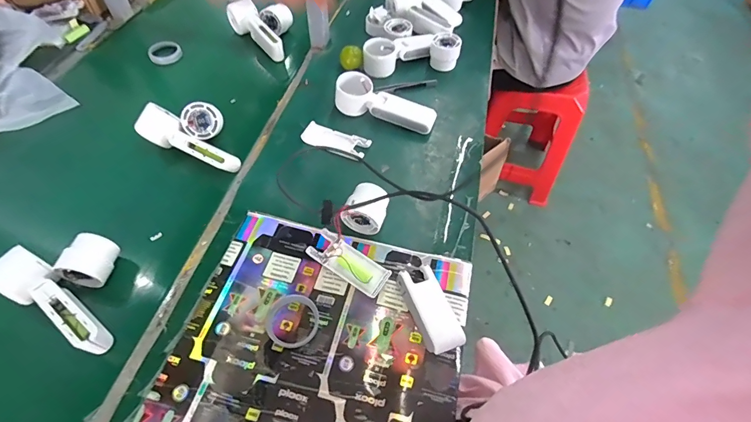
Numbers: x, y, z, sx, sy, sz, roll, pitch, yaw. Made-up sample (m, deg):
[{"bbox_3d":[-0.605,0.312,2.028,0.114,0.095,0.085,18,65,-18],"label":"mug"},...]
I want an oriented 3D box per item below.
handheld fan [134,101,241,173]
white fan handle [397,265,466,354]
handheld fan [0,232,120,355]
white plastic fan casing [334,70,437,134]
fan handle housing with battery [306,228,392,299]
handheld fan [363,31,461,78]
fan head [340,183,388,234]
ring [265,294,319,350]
[{"bbox_3d":[-0.269,-0.120,0.586,0.148,0.051,0.080,19,57,12],"label":"handheld fan"},{"bbox_3d":[0.064,0.113,0.453,0.046,0.015,0.100,-17,57,-13],"label":"white fan handle"},{"bbox_3d":[-0.342,0.080,0.449,0.149,0.045,0.103,25,58,15],"label":"handheld fan"},{"bbox_3d":[0.017,-0.175,0.629,0.166,0.055,0.051,19,56,12],"label":"white plastic fan casing"},{"bbox_3d":[-0.031,0.061,0.482,0.102,0.027,0.047,32,60,19],"label":"fan handle housing with battery"},{"bbox_3d":[0.065,-0.290,0.715,0.175,0.047,0.078,-14,57,-12],"label":"handheld fan"},{"bbox_3d":[-0.011,-0.002,0.512,0.053,0.048,0.049,19,57,12],"label":"fan head"},{"bbox_3d":[-0.096,0.125,0.448,0.059,0.009,0.062,1,55,-1],"label":"ring"}]

